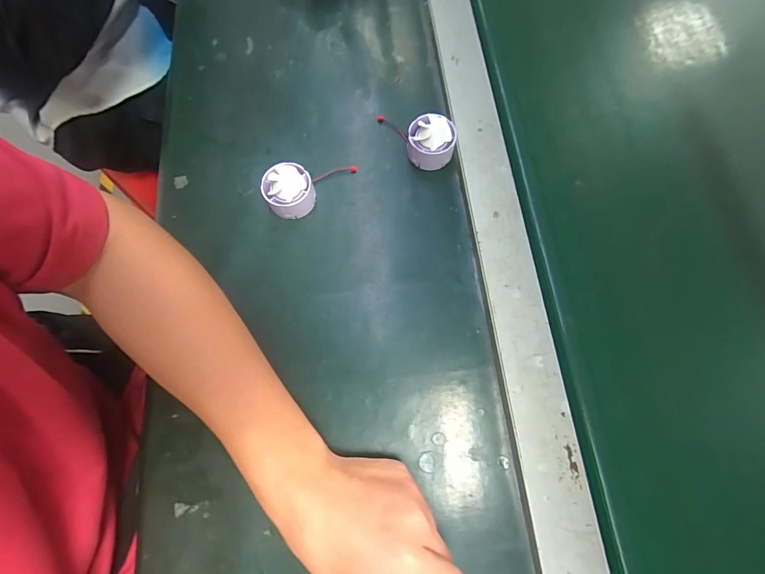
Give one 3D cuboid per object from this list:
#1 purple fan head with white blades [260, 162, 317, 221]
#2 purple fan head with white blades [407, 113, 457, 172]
[{"bbox_3d":[-0.089,-0.090,0.347,0.046,0.032,0.039,-27,74,-6],"label":"purple fan head with white blades"},{"bbox_3d":[0.047,-0.142,0.358,0.046,0.033,0.045,12,74,6],"label":"purple fan head with white blades"}]

